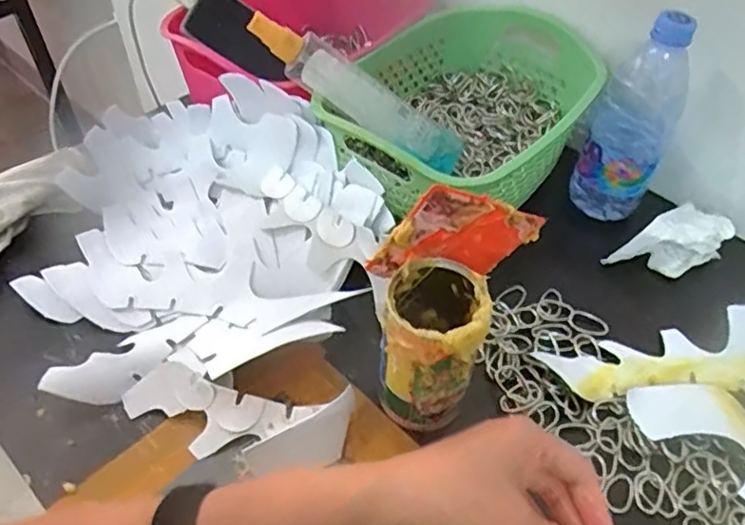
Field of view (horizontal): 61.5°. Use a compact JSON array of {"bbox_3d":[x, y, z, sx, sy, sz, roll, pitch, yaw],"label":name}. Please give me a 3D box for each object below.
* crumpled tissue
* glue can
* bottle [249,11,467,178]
[{"bbox_3d":[0.278,-0.020,0.571,0.122,0.049,0.053,-26,54,-24],"label":"crumpled tissue"},{"bbox_3d":[0.040,0.058,0.440,0.065,0.118,0.075,9,48,6],"label":"glue can"},{"bbox_3d":[-0.011,-0.139,0.546,0.223,0.055,0.036,29,43,-24],"label":"bottle"}]

